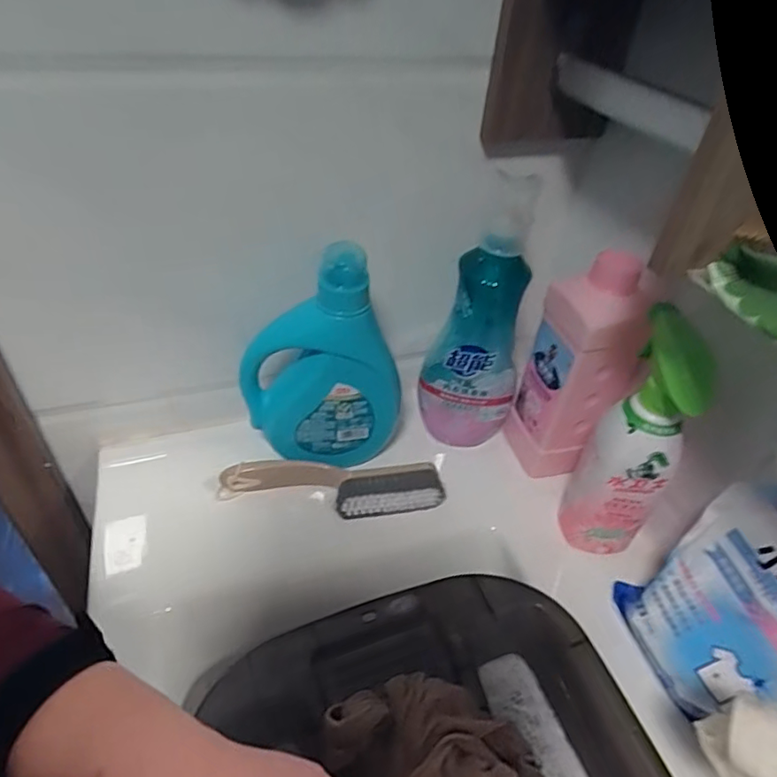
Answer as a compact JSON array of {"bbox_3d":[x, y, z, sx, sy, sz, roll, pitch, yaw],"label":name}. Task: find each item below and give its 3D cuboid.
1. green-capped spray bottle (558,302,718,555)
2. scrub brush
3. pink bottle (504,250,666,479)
[{"bbox_3d":[0.211,0.047,0.475,0.072,0.224,0.071,27,46,23],"label":"green-capped spray bottle"},{"bbox_3d":[-0.053,0.098,0.542,0.212,0.035,0.044,1,41,-5],"label":"scrub brush"},{"bbox_3d":[0.184,-0.018,0.541,0.084,0.224,0.076,-7,43,-14],"label":"pink bottle"}]

